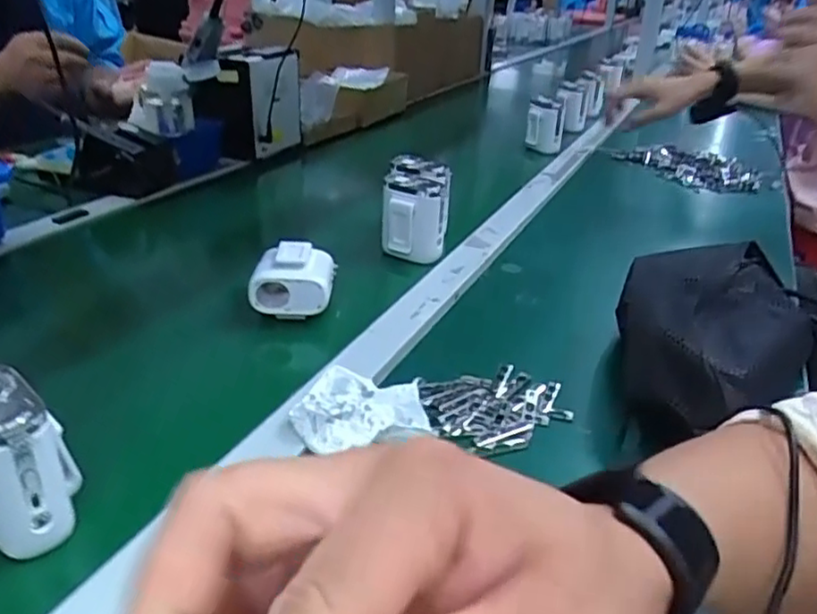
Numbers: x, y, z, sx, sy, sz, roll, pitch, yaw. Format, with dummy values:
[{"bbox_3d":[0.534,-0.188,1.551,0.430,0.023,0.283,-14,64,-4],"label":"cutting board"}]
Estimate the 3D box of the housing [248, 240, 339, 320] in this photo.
[{"bbox_3d":[-0.101,-0.026,0.595,0.067,0.043,0.069,2,30,-2],"label":"housing"}]

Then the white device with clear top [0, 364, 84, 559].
[{"bbox_3d":[-0.211,0.078,0.351,0.060,0.084,0.063,-17,35,-34],"label":"white device with clear top"}]

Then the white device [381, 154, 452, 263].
[{"bbox_3d":[0.009,-0.113,0.740,0.068,0.079,0.116,5,30,3],"label":"white device"}]

